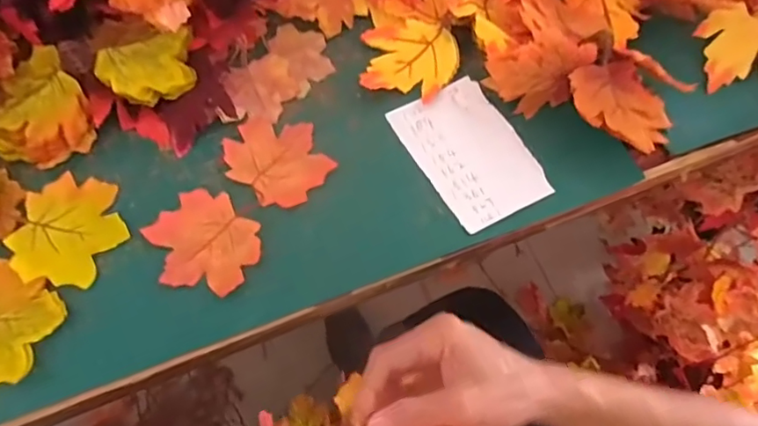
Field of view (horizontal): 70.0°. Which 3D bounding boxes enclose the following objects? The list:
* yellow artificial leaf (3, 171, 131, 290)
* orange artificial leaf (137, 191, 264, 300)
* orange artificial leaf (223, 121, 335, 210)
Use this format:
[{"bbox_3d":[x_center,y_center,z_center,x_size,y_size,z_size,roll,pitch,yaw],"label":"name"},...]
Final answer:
[{"bbox_3d":[-0.244,0.012,0.429,0.073,0.017,0.090,9,64,2],"label":"yellow artificial leaf"},{"bbox_3d":[-0.139,0.024,0.432,0.089,0.004,0.077,42,70,16],"label":"orange artificial leaf"},{"bbox_3d":[-0.088,-0.050,0.470,0.090,0.004,0.078,39,69,15],"label":"orange artificial leaf"}]

